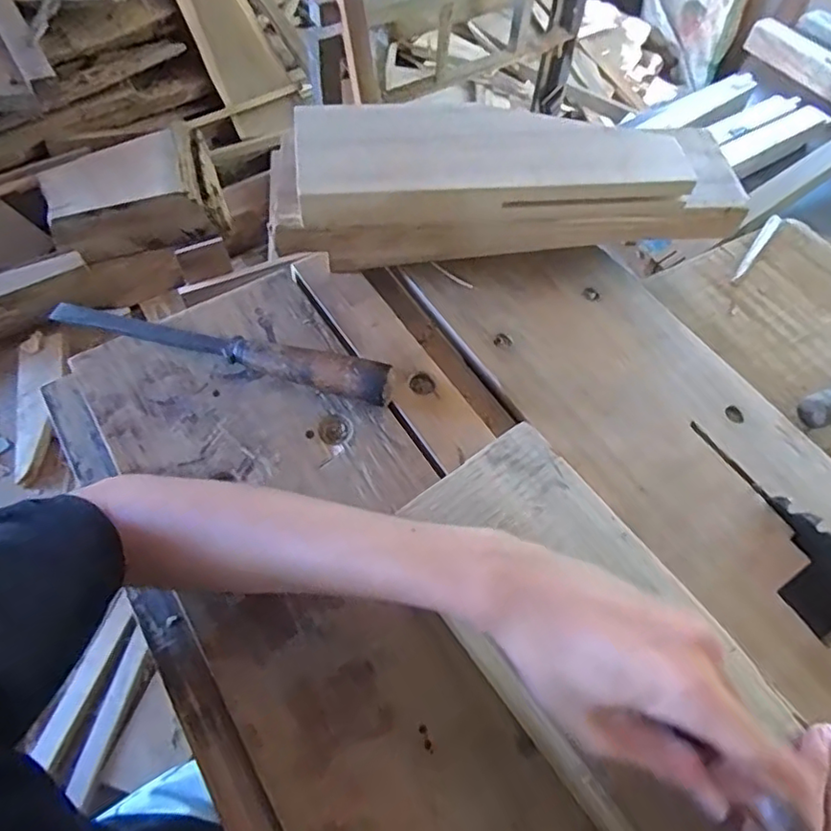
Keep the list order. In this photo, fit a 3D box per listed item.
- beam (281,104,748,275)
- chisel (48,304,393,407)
[{"bbox_3d":[0.087,-0.203,0.559,0.416,0.116,0.112,-5,59,-6],"label":"beam"},{"bbox_3d":[-0.163,-0.058,0.506,0.297,0.035,0.030,16,60,7],"label":"chisel"}]

